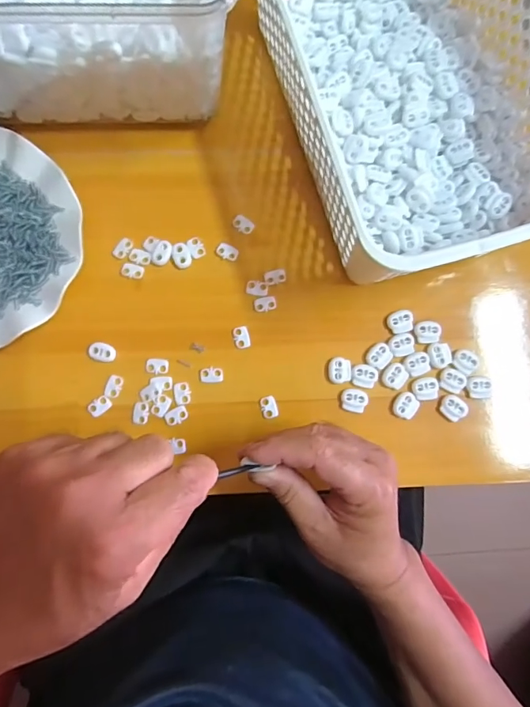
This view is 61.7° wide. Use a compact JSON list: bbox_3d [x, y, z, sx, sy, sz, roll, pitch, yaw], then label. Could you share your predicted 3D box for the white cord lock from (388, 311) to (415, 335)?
[{"bbox_3d":[0.116,-0.027,0.379,0.021,0.004,0.019,-10,84,-3],"label":"white cord lock"}]

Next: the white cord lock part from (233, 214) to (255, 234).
[{"bbox_3d":[-0.019,-0.113,0.388,0.019,0.004,0.013,32,84,2],"label":"white cord lock part"}]

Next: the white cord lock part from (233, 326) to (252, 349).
[{"bbox_3d":[-0.019,-0.014,0.377,0.013,0.004,0.019,-14,84,-3],"label":"white cord lock part"}]

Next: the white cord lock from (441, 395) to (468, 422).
[{"bbox_3d":[0.159,0.046,0.373,0.020,0.007,0.020,30,84,2],"label":"white cord lock"}]

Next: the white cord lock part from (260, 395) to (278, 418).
[{"bbox_3d":[0.004,0.045,0.373,0.014,0.004,0.018,-17,85,-3],"label":"white cord lock part"}]

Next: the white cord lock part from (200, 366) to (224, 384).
[{"bbox_3d":[-0.045,0.018,0.373,0.020,0.004,0.014,-3,84,-2],"label":"white cord lock part"}]

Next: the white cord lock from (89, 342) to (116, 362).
[{"bbox_3d":[-0.136,-0.001,0.371,0.022,0.004,0.015,12,84,0],"label":"white cord lock"}]

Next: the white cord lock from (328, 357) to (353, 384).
[{"bbox_3d":[0.063,0.014,0.376,0.019,0.006,0.022,2,84,-1],"label":"white cord lock"}]

